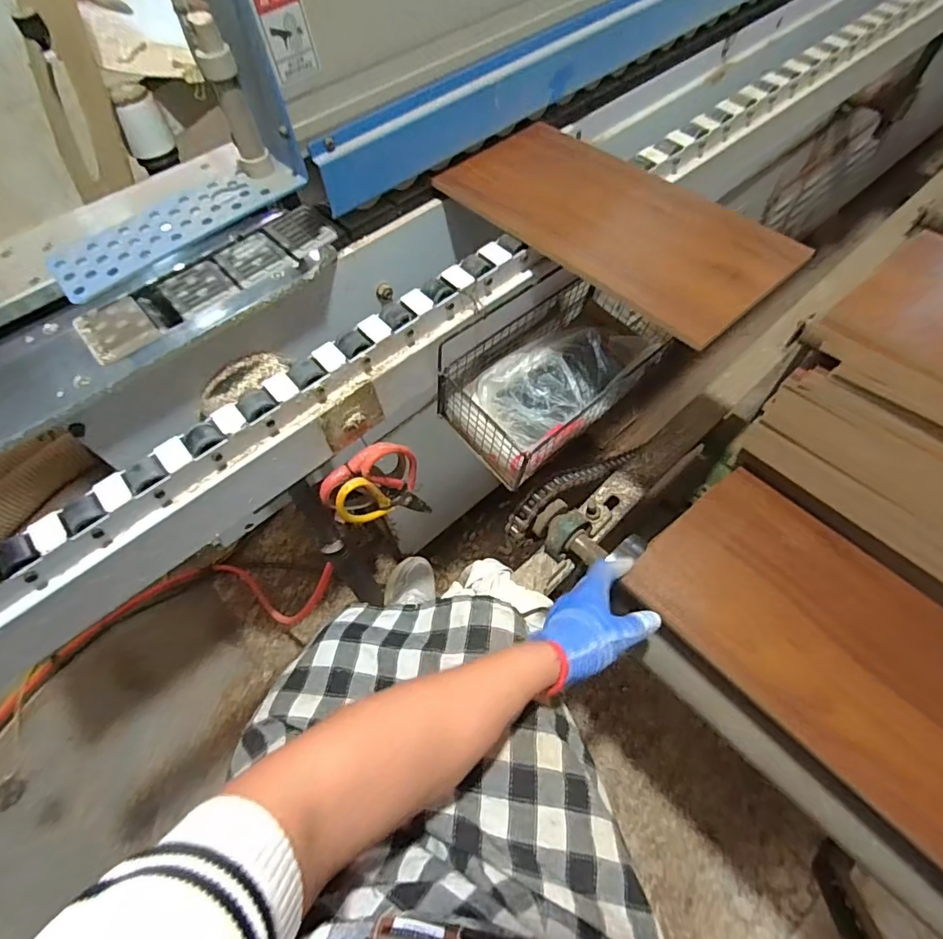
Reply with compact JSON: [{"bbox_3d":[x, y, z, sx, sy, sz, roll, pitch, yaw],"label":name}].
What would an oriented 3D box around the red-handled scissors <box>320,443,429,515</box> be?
[{"bbox_3d":[-0.091,0.020,0.594,0.095,0.181,0.021,-42,64,7],"label":"red-handled scissors"}]

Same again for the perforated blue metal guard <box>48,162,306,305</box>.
[{"bbox_3d":[-0.265,-0.226,0.457,0.219,0.011,0.081,-38,65,-17],"label":"perforated blue metal guard"}]

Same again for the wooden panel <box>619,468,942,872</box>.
[{"bbox_3d":[0.386,0.194,0.456,0.218,0.022,0.455,-35,63,-24],"label":"wooden panel"}]

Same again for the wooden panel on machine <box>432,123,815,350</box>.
[{"bbox_3d":[0.132,-0.253,0.504,0.155,0.014,0.345,-41,63,-12],"label":"wooden panel on machine"}]

